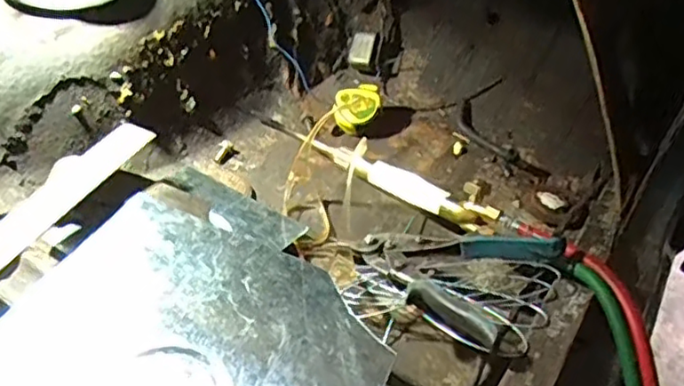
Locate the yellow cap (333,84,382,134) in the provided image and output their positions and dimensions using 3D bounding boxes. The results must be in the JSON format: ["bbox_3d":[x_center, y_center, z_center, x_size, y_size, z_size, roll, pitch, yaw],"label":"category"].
[{"bbox_3d":[0.022,-0.114,0.878,0.062,0.019,0.062,-4,71,13],"label":"yellow cap"}]

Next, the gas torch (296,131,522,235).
[{"bbox_3d":[0.059,-0.023,0.759,0.313,0.050,0.028,25,45,35],"label":"gas torch"}]

